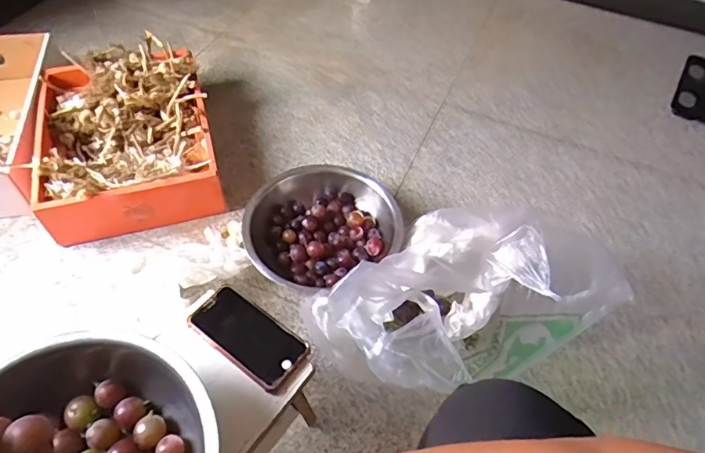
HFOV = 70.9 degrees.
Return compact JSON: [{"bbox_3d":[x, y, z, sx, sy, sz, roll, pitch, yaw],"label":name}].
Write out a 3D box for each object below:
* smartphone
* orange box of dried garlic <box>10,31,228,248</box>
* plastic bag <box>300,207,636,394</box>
[{"bbox_3d":[-0.121,0.124,0.574,0.136,0.011,0.068,33,58,19],"label":"smartphone"},{"bbox_3d":[-0.431,-0.184,0.966,0.303,0.139,0.418,-10,54,-12],"label":"orange box of dried garlic"},{"bbox_3d":[0.122,0.107,0.674,0.291,0.284,0.285,-31,60,-23],"label":"plastic bag"}]

